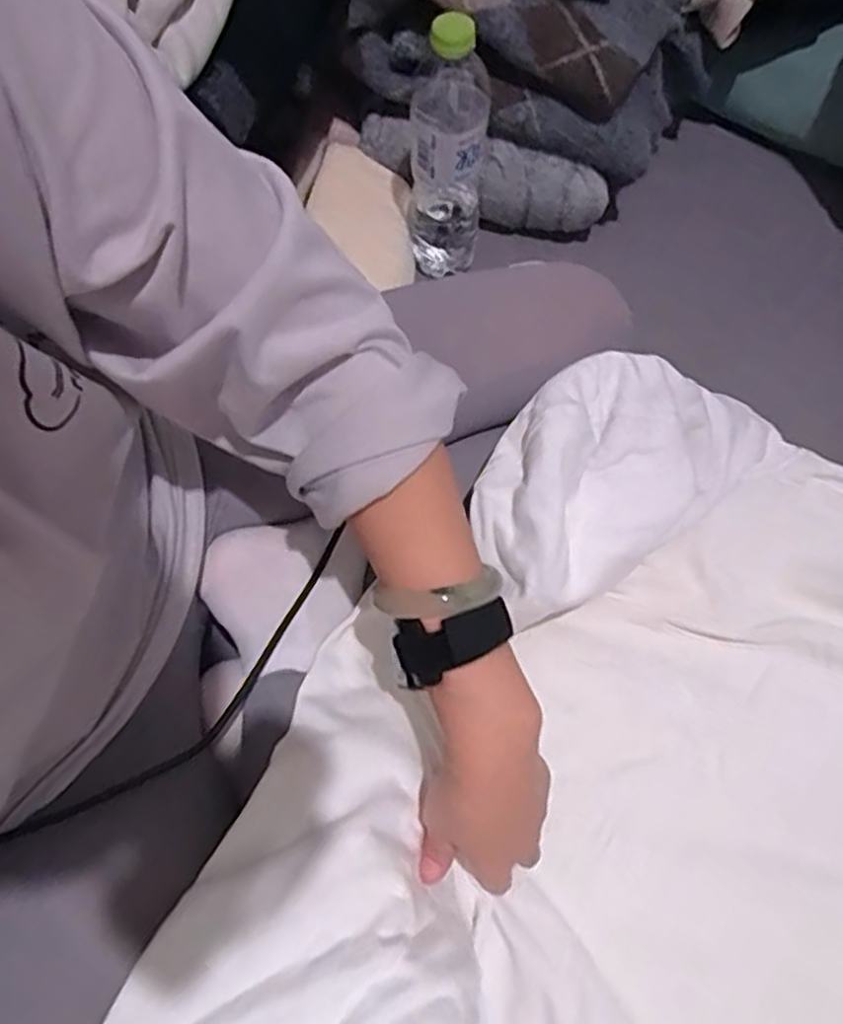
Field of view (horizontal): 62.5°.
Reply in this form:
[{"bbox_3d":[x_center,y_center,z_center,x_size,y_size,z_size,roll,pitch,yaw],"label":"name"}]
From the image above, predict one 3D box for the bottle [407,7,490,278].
[{"bbox_3d":[0.022,-0.301,0.599,0.064,0.225,0.053,0,65,0],"label":"bottle"}]

